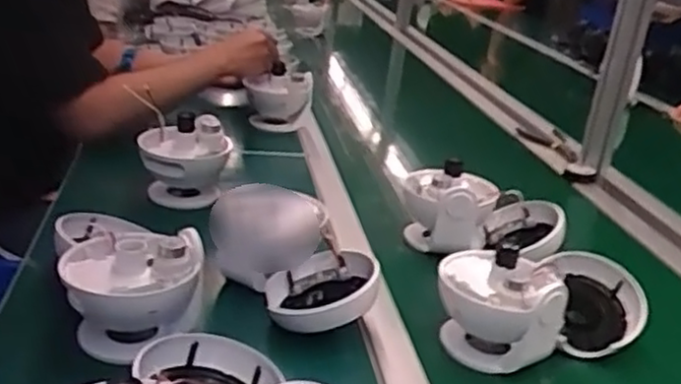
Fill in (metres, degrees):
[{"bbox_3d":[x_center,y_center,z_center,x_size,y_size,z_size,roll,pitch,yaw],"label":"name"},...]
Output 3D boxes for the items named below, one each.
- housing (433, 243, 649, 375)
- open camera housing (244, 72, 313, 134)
[{"bbox_3d":[0.202,0.111,0.737,0.223,0.096,0.119,-2,22,-25],"label":"housing"},{"bbox_3d":[-0.115,-0.170,1.329,0.117,0.097,0.098,5,20,-6],"label":"open camera housing"}]

